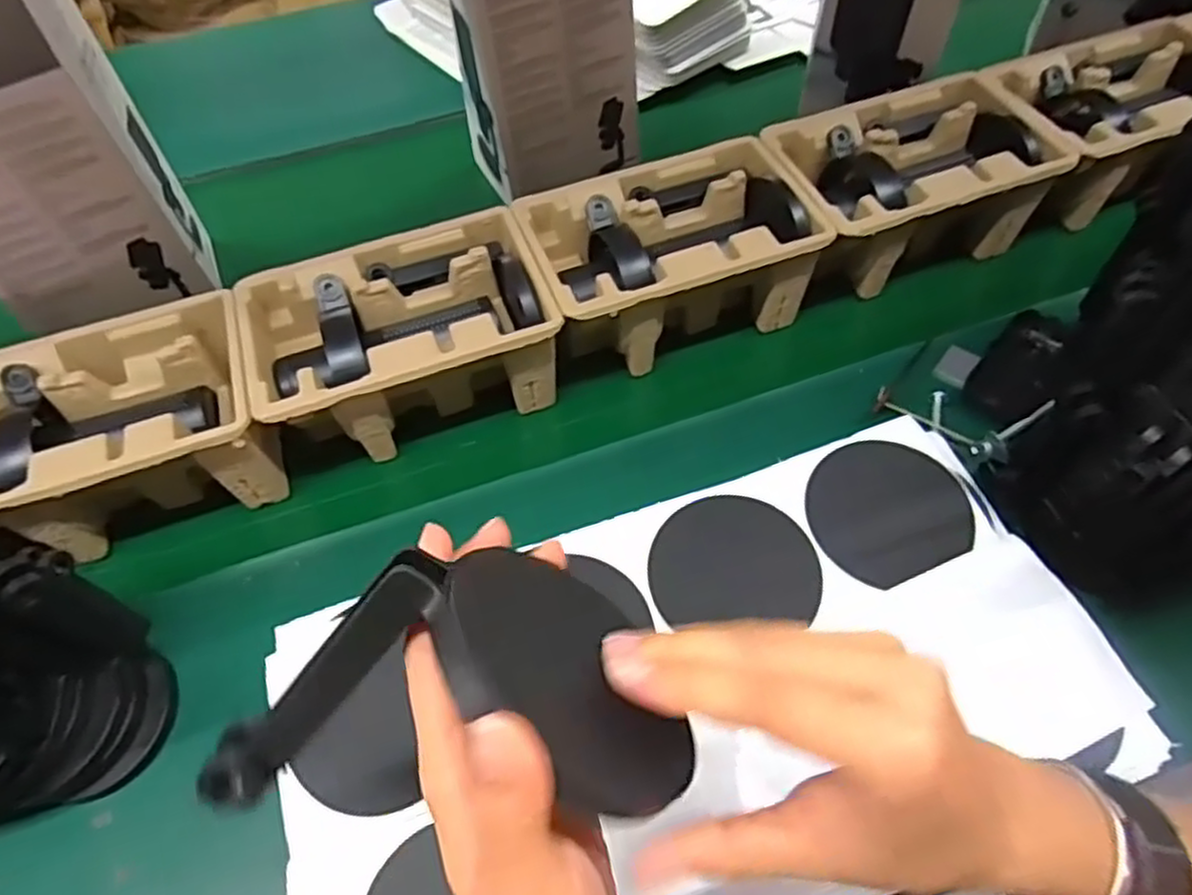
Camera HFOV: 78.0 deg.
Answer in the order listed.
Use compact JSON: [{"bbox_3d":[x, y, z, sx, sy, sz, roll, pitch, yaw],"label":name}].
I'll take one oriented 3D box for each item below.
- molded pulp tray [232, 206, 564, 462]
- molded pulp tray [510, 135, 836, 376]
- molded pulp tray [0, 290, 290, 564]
[{"bbox_3d":[-0.151,-0.083,0.588,0.225,0.097,0.142,-18,56,-11],"label":"molded pulp tray"},{"bbox_3d":[0.059,-0.158,0.626,0.223,0.099,0.151,-17,56,-11],"label":"molded pulp tray"},{"bbox_3d":[-0.362,-0.008,0.550,0.228,0.096,0.148,-17,56,-11],"label":"molded pulp tray"}]

